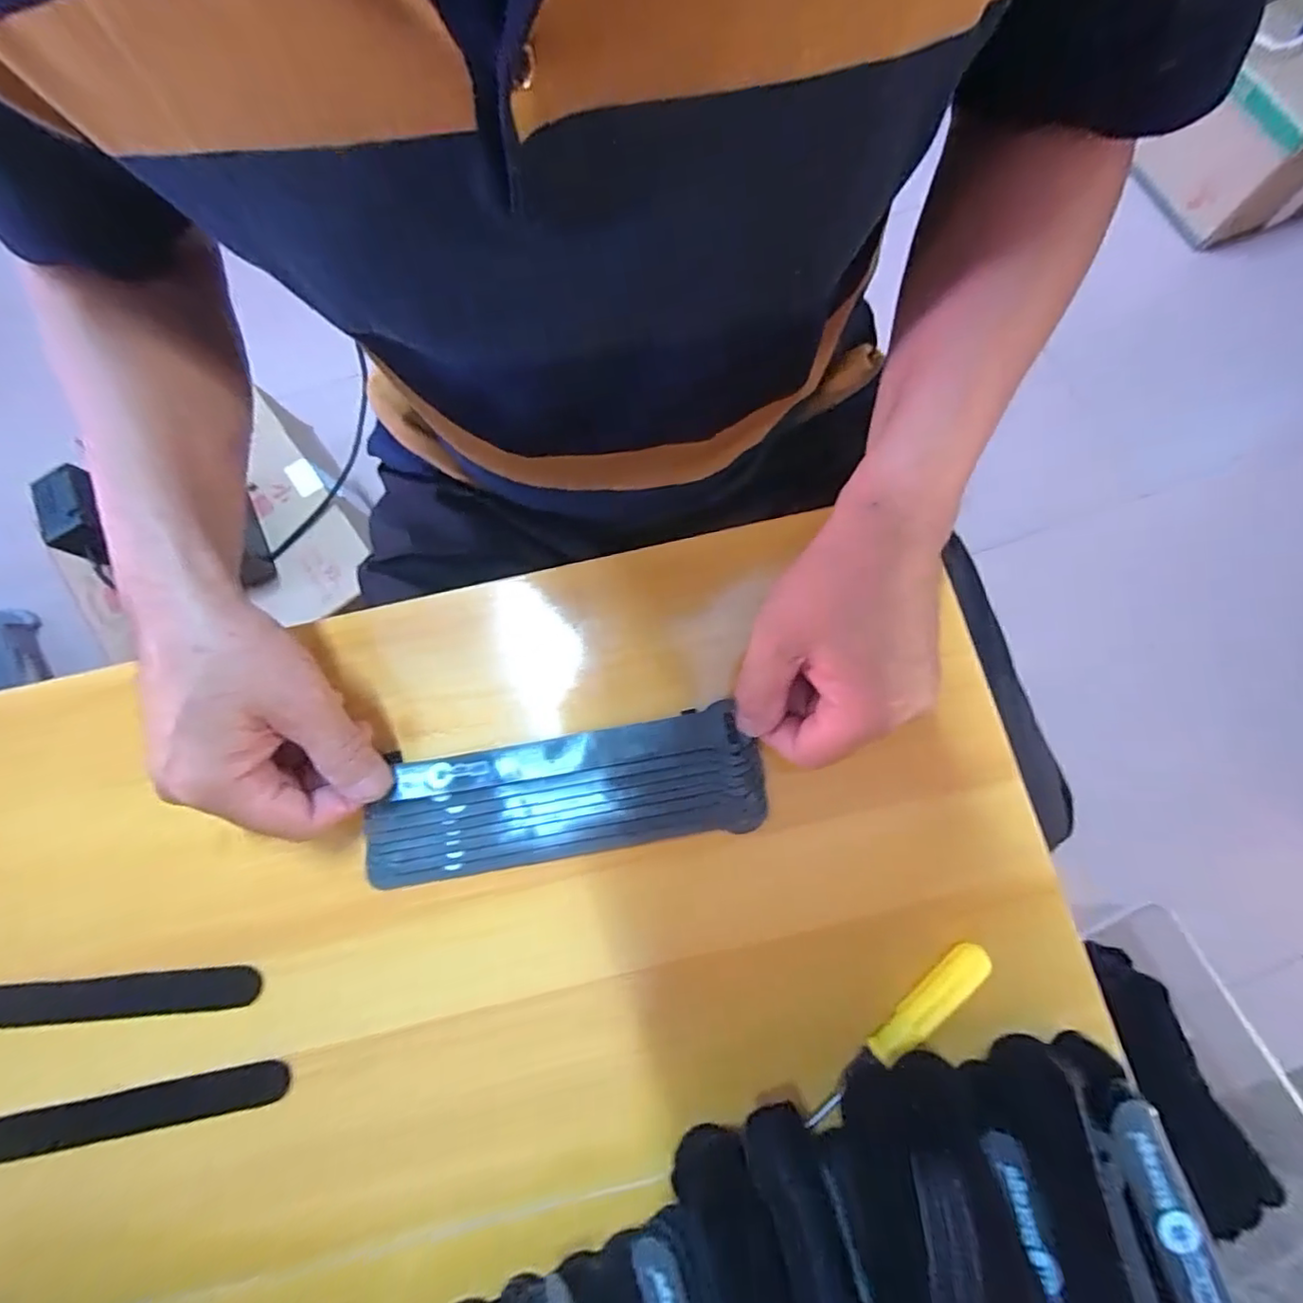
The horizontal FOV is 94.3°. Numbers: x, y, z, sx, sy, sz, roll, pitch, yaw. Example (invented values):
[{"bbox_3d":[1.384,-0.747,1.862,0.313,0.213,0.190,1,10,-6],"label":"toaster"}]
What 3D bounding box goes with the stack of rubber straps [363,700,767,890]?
[{"bbox_3d":[-0.044,0.073,0.310,0.196,0.015,0.061,-10,76,-2],"label":"stack of rubber straps"}]

